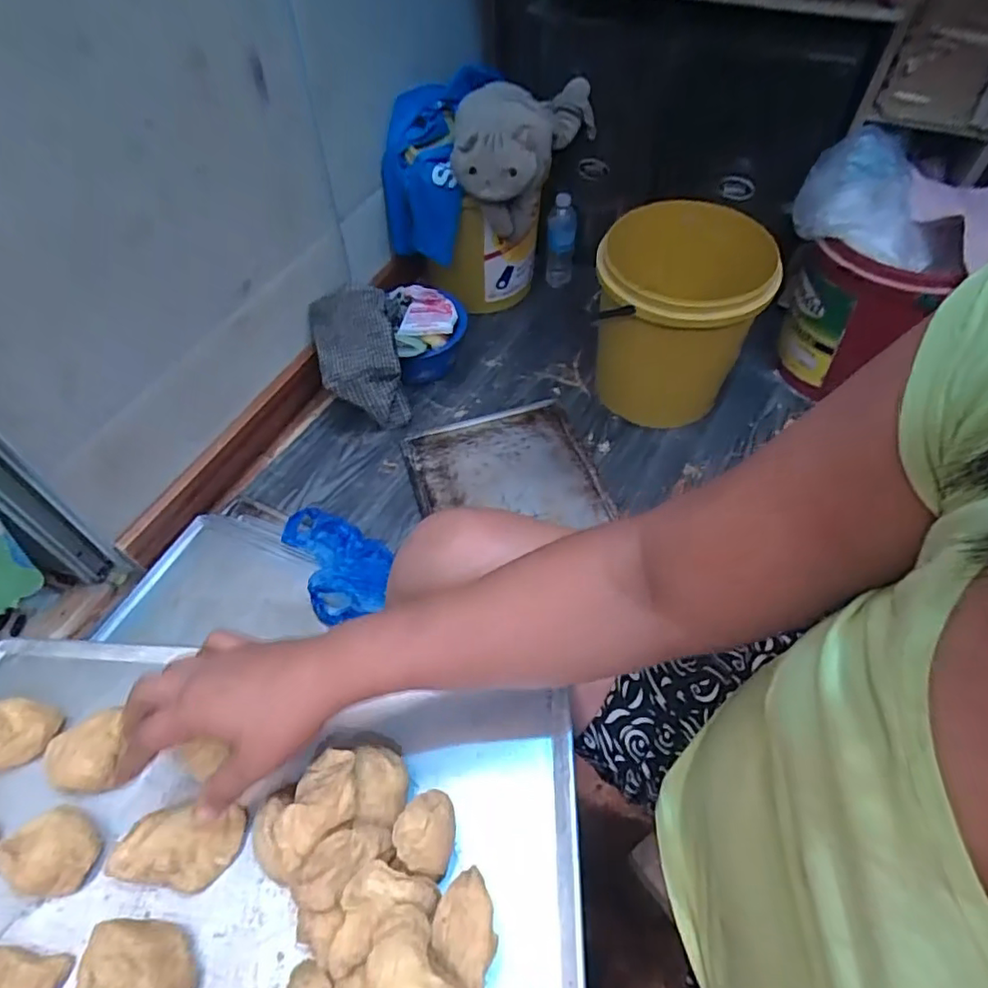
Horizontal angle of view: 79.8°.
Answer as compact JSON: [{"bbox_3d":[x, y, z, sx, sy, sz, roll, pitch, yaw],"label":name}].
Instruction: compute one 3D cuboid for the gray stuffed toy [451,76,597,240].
[{"bbox_3d":[0.044,-0.607,1.083,0.131,0.225,0.283,31,58,25],"label":"gray stuffed toy"}]

